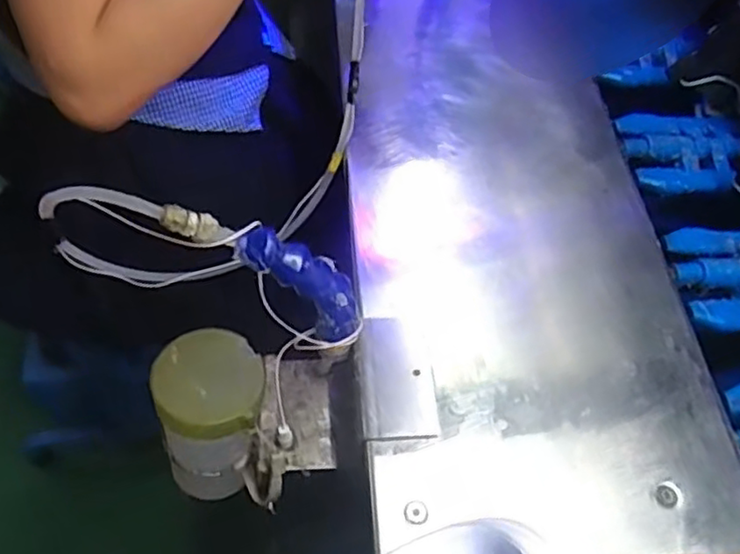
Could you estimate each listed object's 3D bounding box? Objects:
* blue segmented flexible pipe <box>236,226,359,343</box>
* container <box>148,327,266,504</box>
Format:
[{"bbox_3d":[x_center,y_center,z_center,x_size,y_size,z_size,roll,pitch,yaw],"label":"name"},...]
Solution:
[{"bbox_3d":[-0.037,0.004,0.383,0.030,0.104,0.024,-15,54,22],"label":"blue segmented flexible pipe"},{"bbox_3d":[-0.109,0.100,0.476,0.074,0.116,0.086,-1,56,-5],"label":"container"}]

